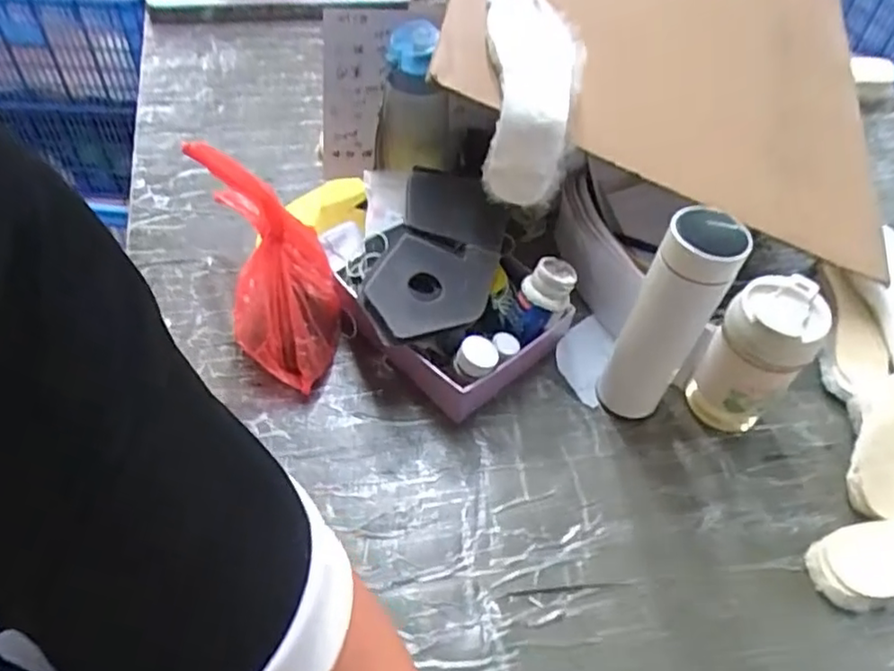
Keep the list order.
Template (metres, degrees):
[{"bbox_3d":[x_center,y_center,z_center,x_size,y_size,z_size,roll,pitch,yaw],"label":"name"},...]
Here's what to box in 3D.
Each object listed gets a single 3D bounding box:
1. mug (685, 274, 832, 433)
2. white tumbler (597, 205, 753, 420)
[{"bbox_3d":[0.294,0.027,0.644,0.080,0.169,0.078,-28,58,-26],"label":"mug"},{"bbox_3d":[0.206,-0.009,0.623,0.062,0.234,0.065,3,50,-4],"label":"white tumbler"}]

